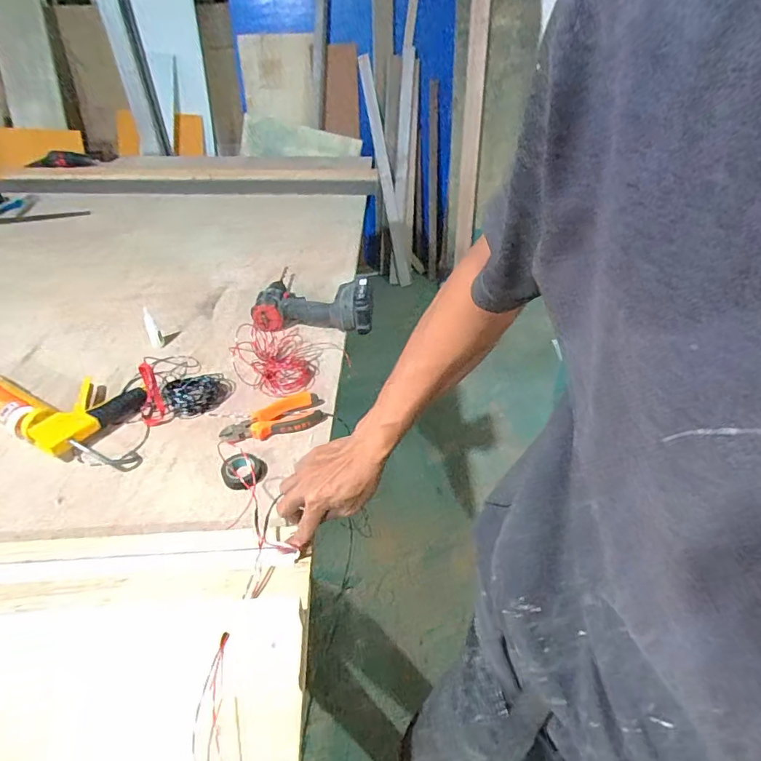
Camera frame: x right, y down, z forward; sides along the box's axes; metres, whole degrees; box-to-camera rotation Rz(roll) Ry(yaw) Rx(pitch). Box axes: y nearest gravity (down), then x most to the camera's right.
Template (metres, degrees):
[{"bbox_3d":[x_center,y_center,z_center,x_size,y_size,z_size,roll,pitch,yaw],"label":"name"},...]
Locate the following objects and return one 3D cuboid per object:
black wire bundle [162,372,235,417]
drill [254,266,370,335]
[{"bbox_3d":[-0.298,0.014,0.776,0.106,0.025,0.089,-20,44,-21],"label":"black wire bundle"},{"bbox_3d":[-0.134,-0.166,0.963,0.232,0.089,0.167,0,40,1],"label":"drill"}]

